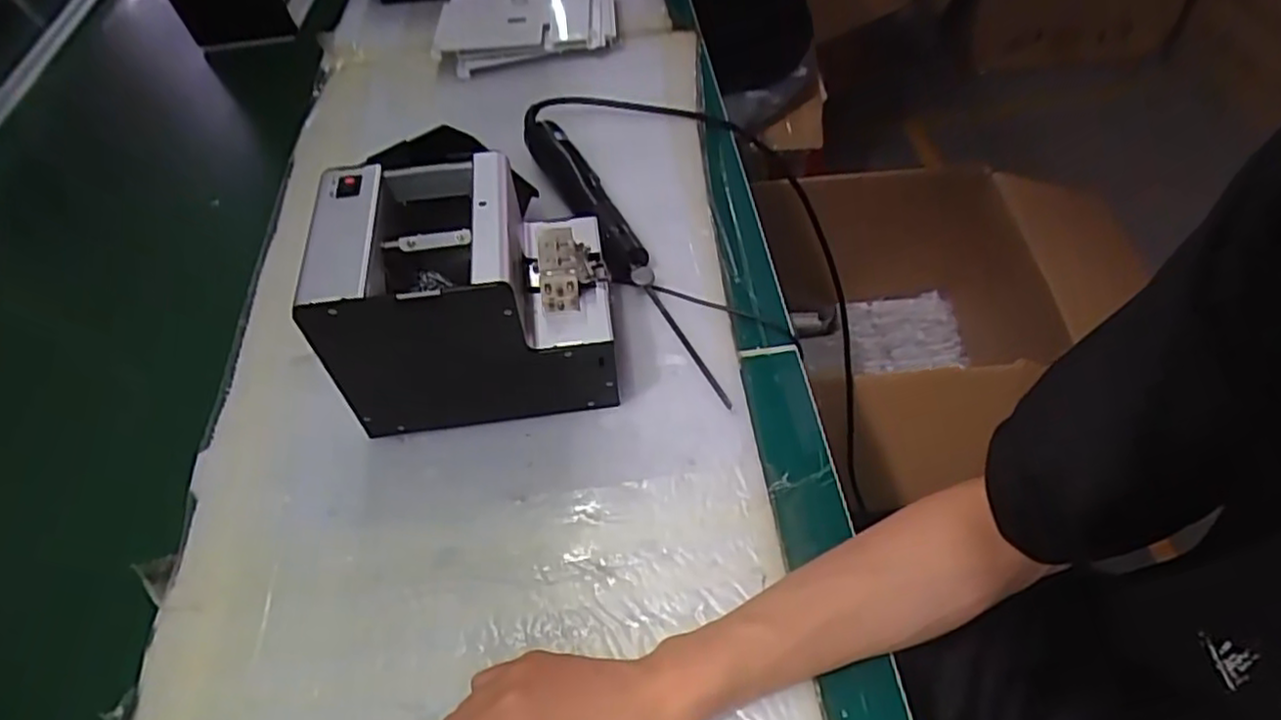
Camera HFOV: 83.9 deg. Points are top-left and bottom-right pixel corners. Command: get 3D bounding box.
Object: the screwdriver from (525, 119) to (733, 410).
[{"bbox_3d":[-0.027,-0.101,0.591,0.043,0.048,0.342,-21,52,-10],"label":"screwdriver"}]

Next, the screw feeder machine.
[{"bbox_3d":[-0.113,-0.046,0.493,0.174,0.143,0.123,-9,51,0],"label":"screw feeder machine"}]

